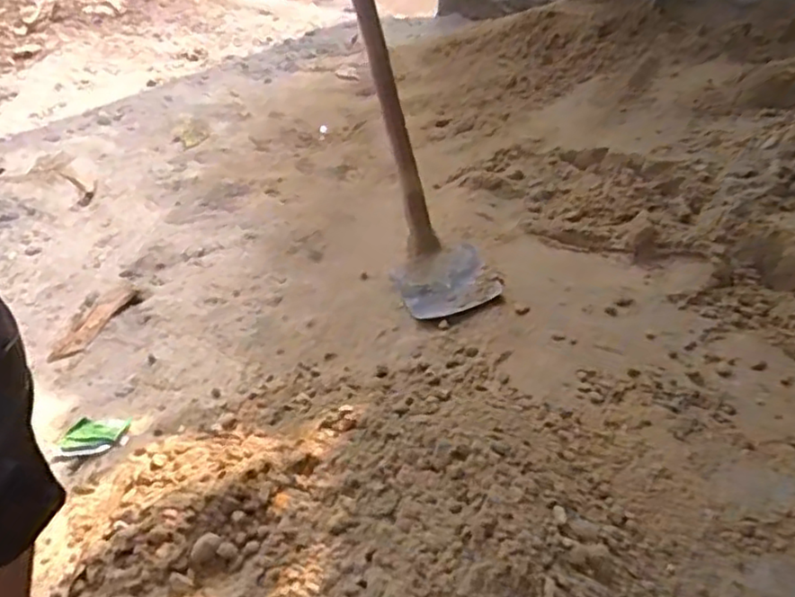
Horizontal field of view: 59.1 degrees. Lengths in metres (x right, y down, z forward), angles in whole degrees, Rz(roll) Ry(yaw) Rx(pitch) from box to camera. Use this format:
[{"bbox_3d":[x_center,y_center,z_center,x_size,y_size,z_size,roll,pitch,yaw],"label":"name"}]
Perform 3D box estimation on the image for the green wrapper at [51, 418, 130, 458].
[{"bbox_3d":[-0.432,0.198,0.998,0.099,0.013,0.065,4,35,3],"label":"green wrapper"}]

